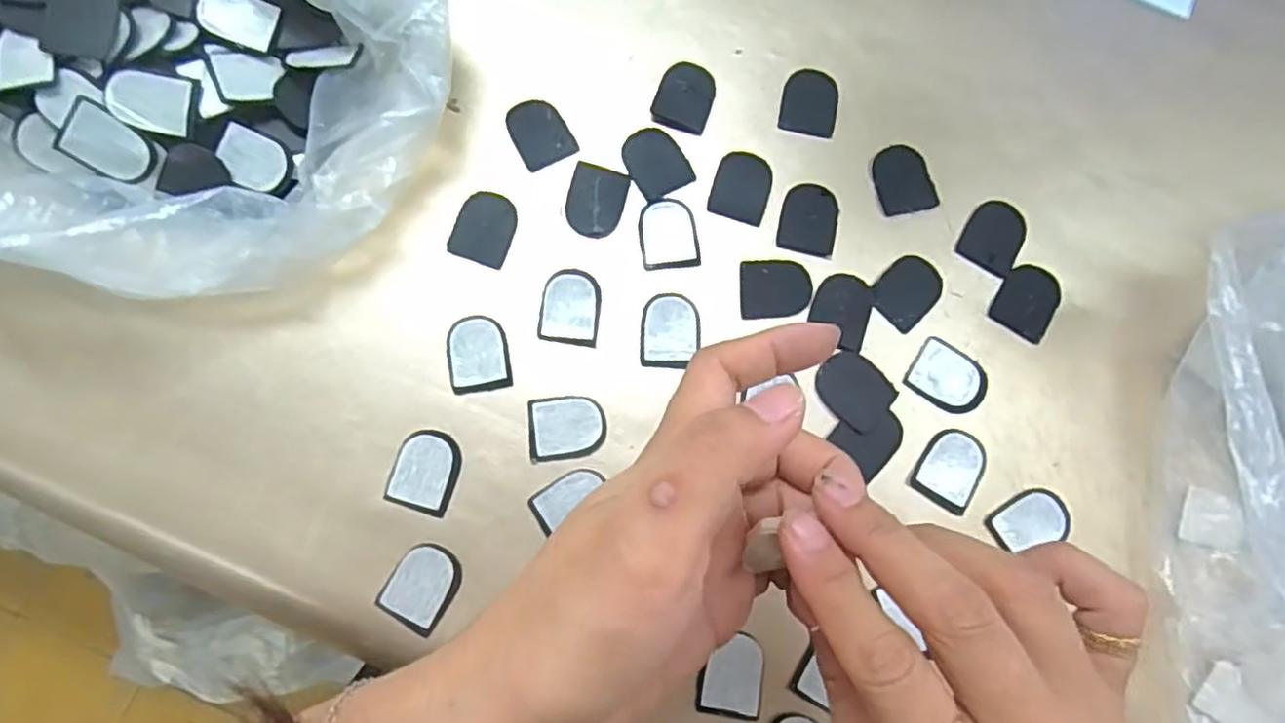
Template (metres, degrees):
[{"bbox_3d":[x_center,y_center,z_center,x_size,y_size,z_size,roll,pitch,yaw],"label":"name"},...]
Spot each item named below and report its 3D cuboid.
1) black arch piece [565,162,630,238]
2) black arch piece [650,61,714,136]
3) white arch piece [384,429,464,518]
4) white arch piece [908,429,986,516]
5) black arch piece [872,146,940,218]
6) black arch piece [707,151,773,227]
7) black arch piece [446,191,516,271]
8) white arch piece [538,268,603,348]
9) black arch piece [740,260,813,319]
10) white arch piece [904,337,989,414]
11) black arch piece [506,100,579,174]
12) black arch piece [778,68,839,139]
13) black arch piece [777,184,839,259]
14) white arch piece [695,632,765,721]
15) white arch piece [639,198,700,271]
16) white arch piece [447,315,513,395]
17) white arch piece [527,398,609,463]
[{"bbox_3d":[-0.022,-0.076,0.323,0.027,0.004,0.034,15,79,2],"label":"black arch piece"},{"bbox_3d":[0.021,-0.131,0.335,0.027,0.004,0.035,18,79,2],"label":"black arch piece"},{"bbox_3d":[-0.095,0.048,0.300,0.028,0.004,0.034,14,79,1],"label":"white arch piece"},{"bbox_3d":[0.138,0.047,0.305,0.027,0.004,0.035,34,80,5],"label":"white arch piece"},{"bbox_3d":[0.126,-0.088,0.330,0.026,0.004,0.033,-13,80,-4],"label":"black arch piece"},{"bbox_3d":[0.048,-0.084,0.326,0.026,0.004,0.033,17,79,2],"label":"black arch piece"},{"bbox_3d":[-0.074,-0.063,0.320,0.027,0.004,0.034,17,79,2],"label":"black arch piece"},{"bbox_3d":[-0.033,-0.026,0.314,0.027,0.004,0.034,7,79,0],"label":"white arch piece"},{"bbox_3d":[0.063,-0.034,0.319,0.033,0.004,0.028,-1,79,-1],"label":"black arch piece"},{"bbox_3d":[0.141,0.007,0.312,0.034,0.004,0.026,34,80,5],"label":"white arch piece"},{"bbox_3d":[-0.049,-0.111,0.329,0.025,0.004,0.033,-27,81,-6],"label":"black arch piece"},{"bbox_3d":[0.083,-0.128,0.337,0.027,0.004,0.034,13,79,1],"label":"black arch piece"},{"bbox_3d":[0.080,-0.068,0.325,0.027,0.004,0.034,13,79,1],"label":"black arch piece"},{"bbox_3d":[0.037,0.132,0.288,0.026,0.004,0.032,8,79,0],"label":"white arch piece"},{"bbox_3d":[0.012,-0.061,0.321,0.026,0.004,0.033,-7,79,-3],"label":"white arch piece"},{"bbox_3d":[-0.074,-0.004,0.309,0.026,0.004,0.034,-10,79,-3],"label":"white arch piece"},{"bbox_3d":[-0.033,0.029,0.304,0.034,0.004,0.028,-7,79,-3],"label":"white arch piece"}]

